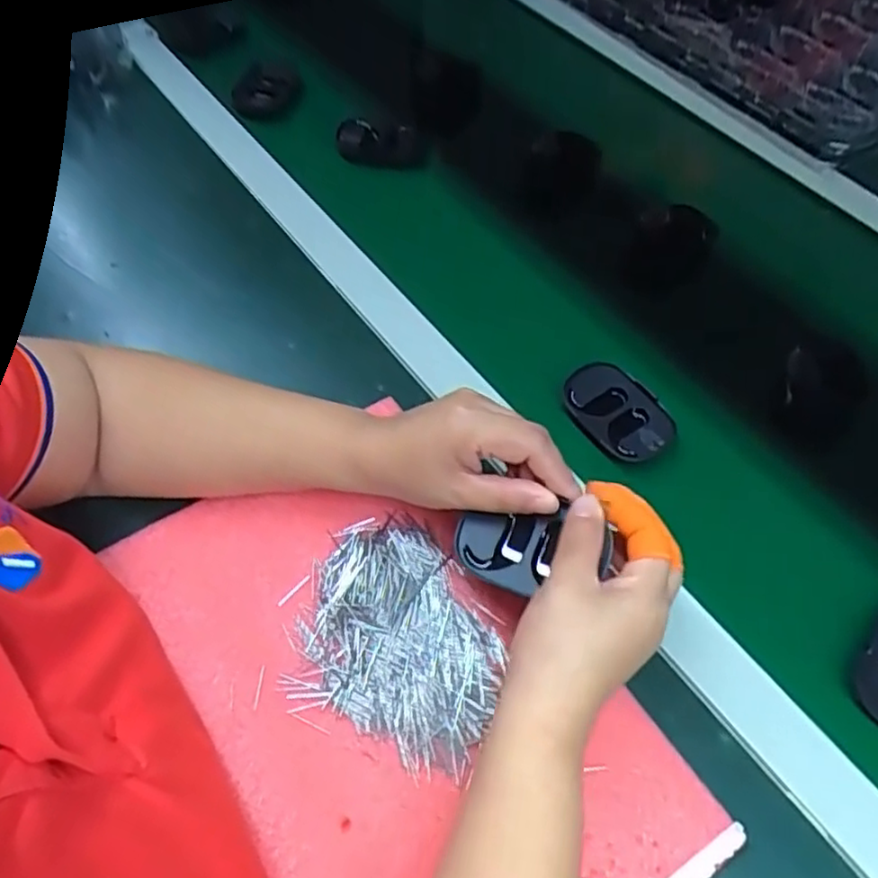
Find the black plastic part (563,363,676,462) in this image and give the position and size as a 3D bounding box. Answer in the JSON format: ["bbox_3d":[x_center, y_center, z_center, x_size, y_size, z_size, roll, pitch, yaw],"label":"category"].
[{"bbox_3d":[0.136,-0.021,0.509,0.058,0.019,0.084,-32,64,-20],"label":"black plastic part"}]

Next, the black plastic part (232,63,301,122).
[{"bbox_3d":[-0.185,-0.376,0.735,0.070,0.010,0.089,-1,58,-3],"label":"black plastic part"}]

